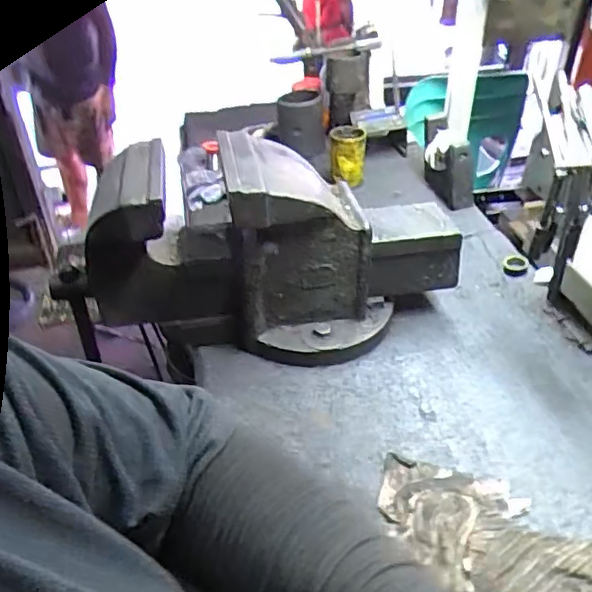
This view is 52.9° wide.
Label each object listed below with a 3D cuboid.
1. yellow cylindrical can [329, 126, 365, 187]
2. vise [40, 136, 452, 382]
[{"bbox_3d":[0.110,-0.302,1.295,0.077,0.108,0.070,4,36,7],"label":"yellow cylindrical can"},{"bbox_3d":[-0.044,-0.063,0.851,0.535,0.266,0.199,-2,36,-1],"label":"vise"}]

